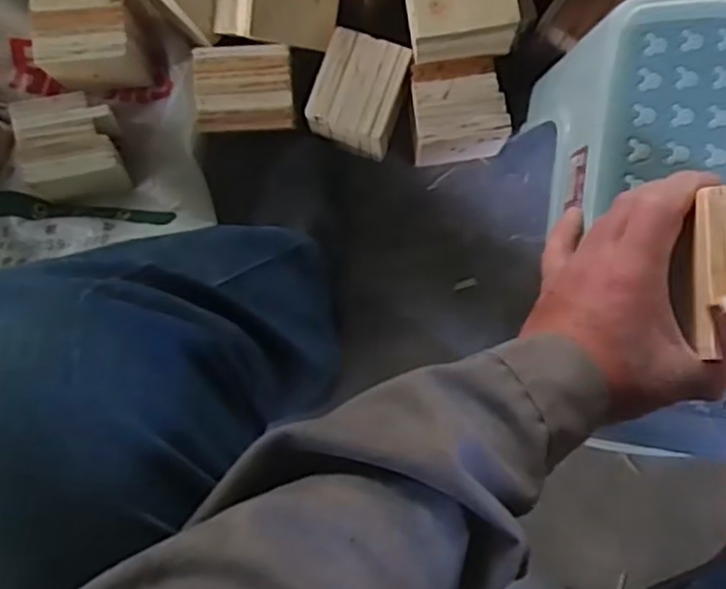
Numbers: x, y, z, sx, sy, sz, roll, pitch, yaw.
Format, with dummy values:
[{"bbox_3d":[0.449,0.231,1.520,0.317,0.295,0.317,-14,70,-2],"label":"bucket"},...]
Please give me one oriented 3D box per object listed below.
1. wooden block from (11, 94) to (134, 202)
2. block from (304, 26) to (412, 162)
[{"bbox_3d":[-0.297,-0.152,0.736,0.099,0.084,0.099,-12,87,2],"label":"wooden block"},{"bbox_3d":[0.001,-0.197,0.734,0.095,0.072,0.103,21,88,3],"label":"block"}]

